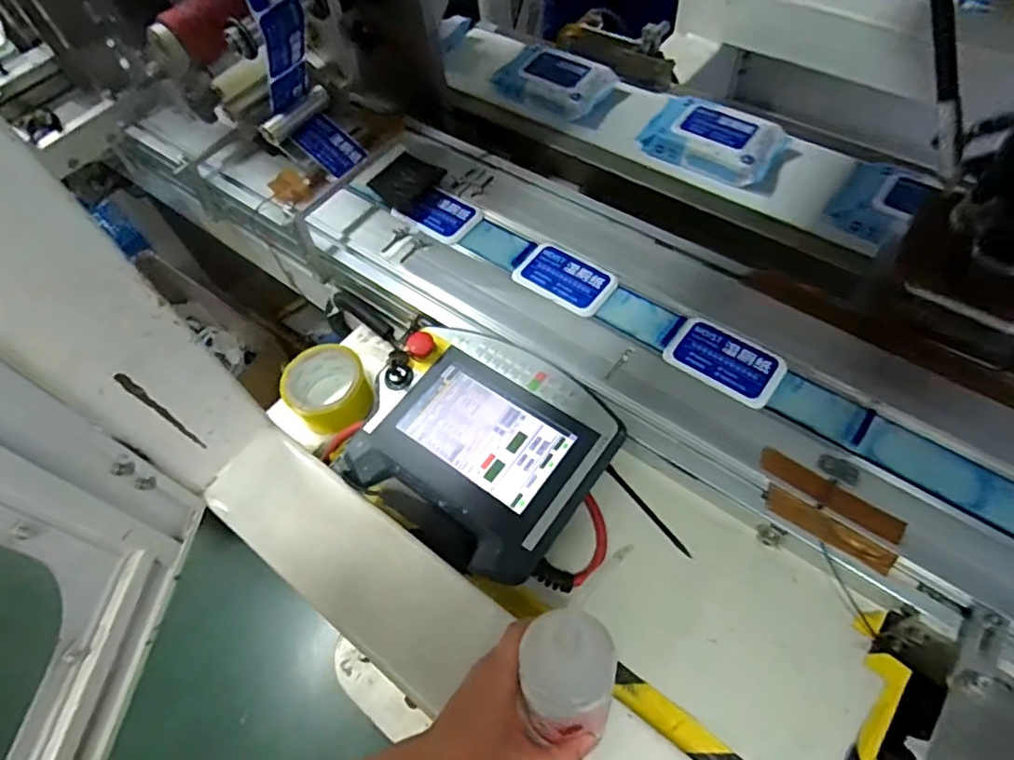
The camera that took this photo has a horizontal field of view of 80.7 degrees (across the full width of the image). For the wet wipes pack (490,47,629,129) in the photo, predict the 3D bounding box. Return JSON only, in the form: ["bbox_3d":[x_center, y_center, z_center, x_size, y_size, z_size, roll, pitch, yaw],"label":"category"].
[{"bbox_3d":[0.078,-0.458,0.920,0.197,0.041,0.104,29,65,21],"label":"wet wipes pack"}]

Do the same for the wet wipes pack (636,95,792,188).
[{"bbox_3d":[0.285,-0.334,0.823,0.177,0.035,0.111,29,65,21],"label":"wet wipes pack"}]

